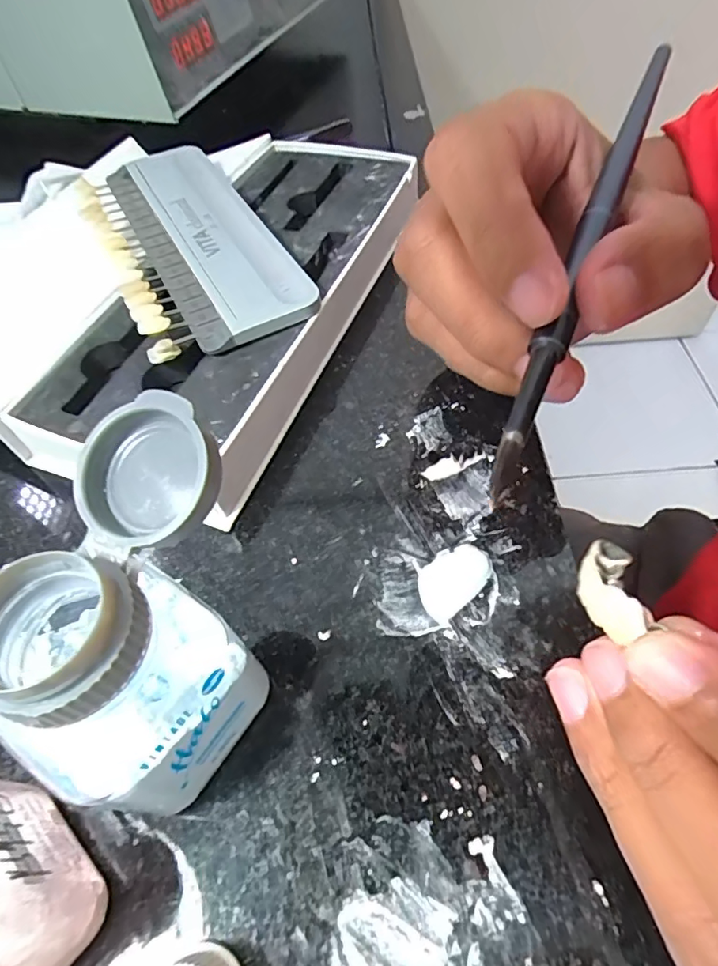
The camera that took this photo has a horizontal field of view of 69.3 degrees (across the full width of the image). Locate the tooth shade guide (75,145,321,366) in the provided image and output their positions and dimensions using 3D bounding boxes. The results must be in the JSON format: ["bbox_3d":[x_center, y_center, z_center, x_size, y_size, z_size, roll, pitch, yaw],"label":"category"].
[{"bbox_3d":[-0.074,-0.105,0.221,0.065,0.010,0.141,-27,60,-11],"label":"tooth shade guide"}]

